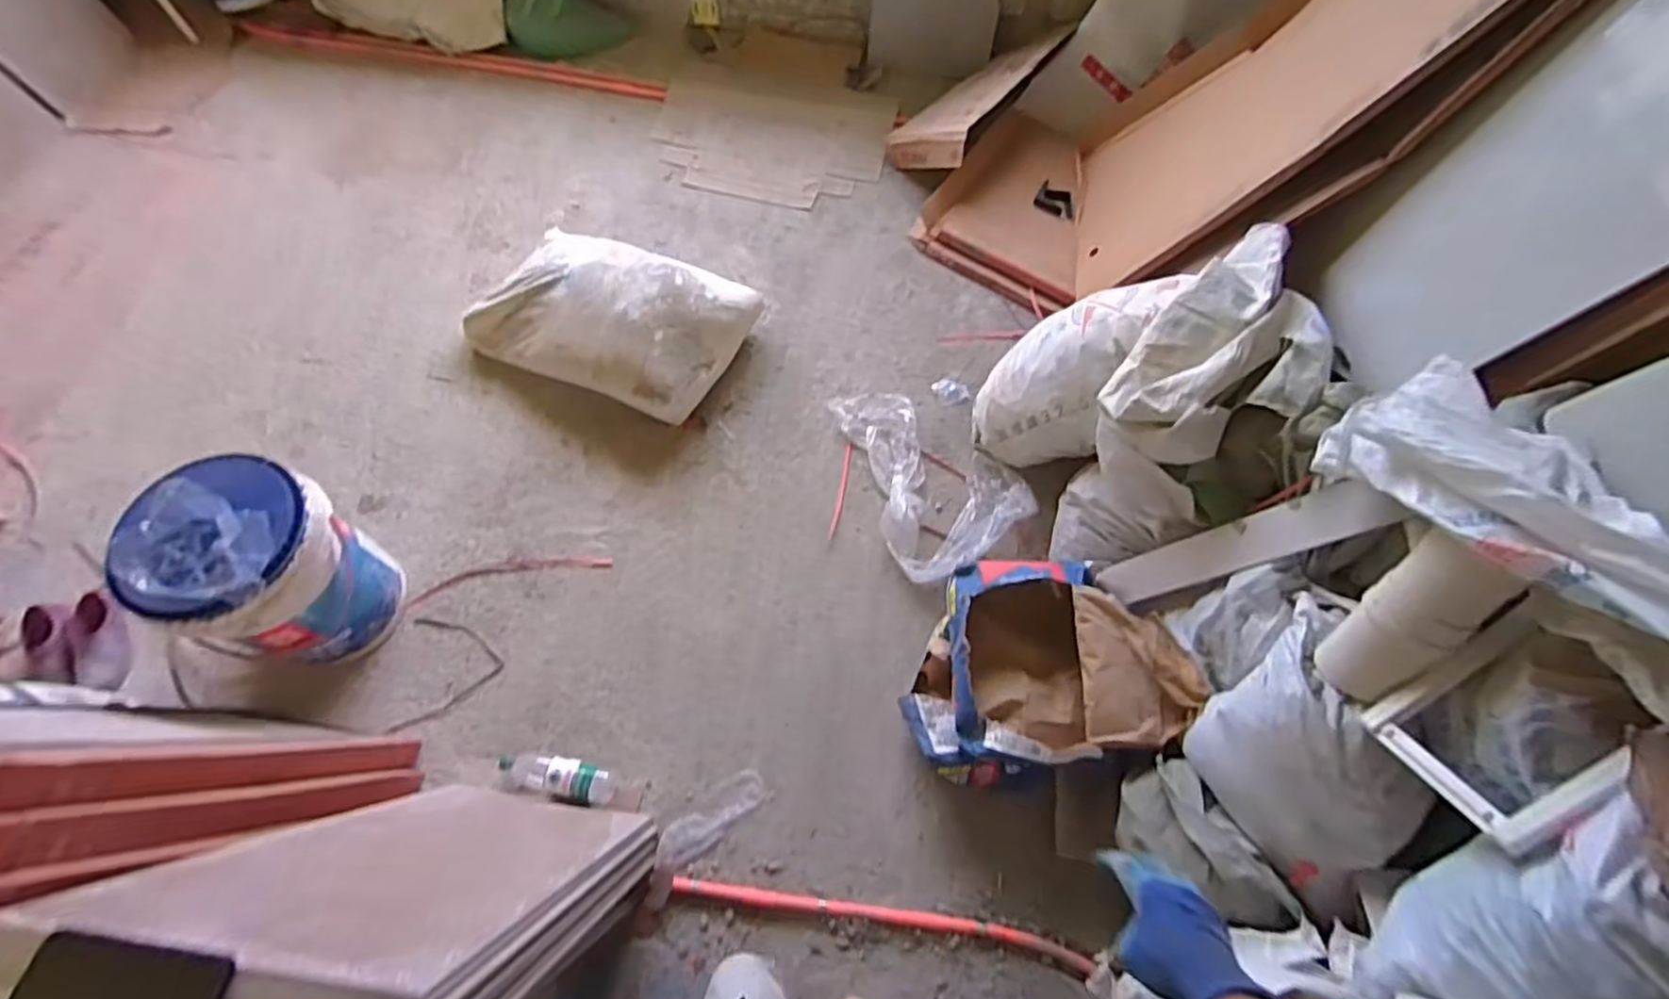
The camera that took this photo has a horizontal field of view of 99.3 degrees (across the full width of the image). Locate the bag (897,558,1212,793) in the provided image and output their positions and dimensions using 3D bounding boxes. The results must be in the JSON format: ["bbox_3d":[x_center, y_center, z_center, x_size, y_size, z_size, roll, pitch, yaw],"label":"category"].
[{"bbox_3d":[0.351,0.290,1.263,0.439,0.212,0.351,-9,65,-7],"label":"bag"}]

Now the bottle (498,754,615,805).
[{"bbox_3d":[-0.504,0.498,1.284,0.215,0.052,0.064,14,65,4],"label":"bottle"}]

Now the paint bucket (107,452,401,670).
[{"bbox_3d":[-0.971,0.124,1.266,0.272,0.371,0.268,1,64,-2],"label":"paint bucket"}]

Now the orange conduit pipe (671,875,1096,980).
[{"bbox_3d":[0.073,0.705,1.194,0.699,0.021,0.041,9,64,2],"label":"orange conduit pipe"}]

